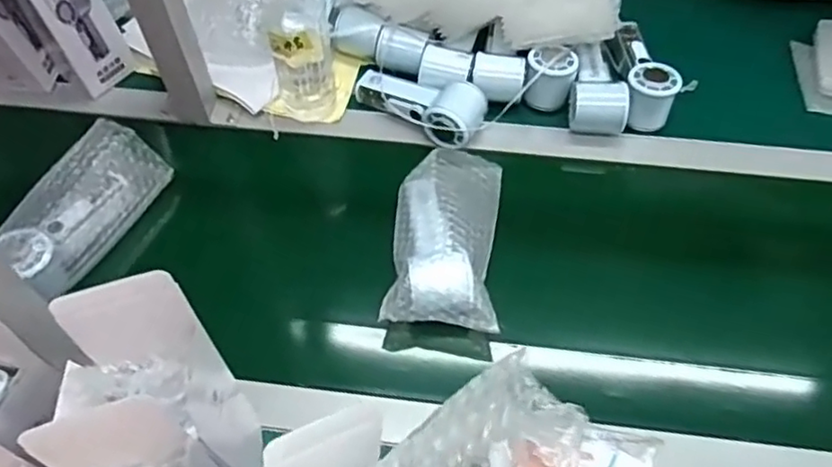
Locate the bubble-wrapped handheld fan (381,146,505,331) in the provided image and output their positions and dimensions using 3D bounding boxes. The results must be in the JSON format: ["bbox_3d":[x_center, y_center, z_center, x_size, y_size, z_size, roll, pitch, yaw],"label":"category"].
[{"bbox_3d":[0.031,-0.006,0.651,0.103,0.039,0.205,4,58,4],"label":"bubble-wrapped handheld fan"}]

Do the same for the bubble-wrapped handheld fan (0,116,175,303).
[{"bbox_3d":[-0.338,-0.023,0.662,0.072,0.069,0.182,19,60,12],"label":"bubble-wrapped handheld fan"}]

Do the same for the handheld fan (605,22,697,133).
[{"bbox_3d":[0.268,-0.192,0.770,0.063,0.052,0.149,0,57,1],"label":"handheld fan"}]

